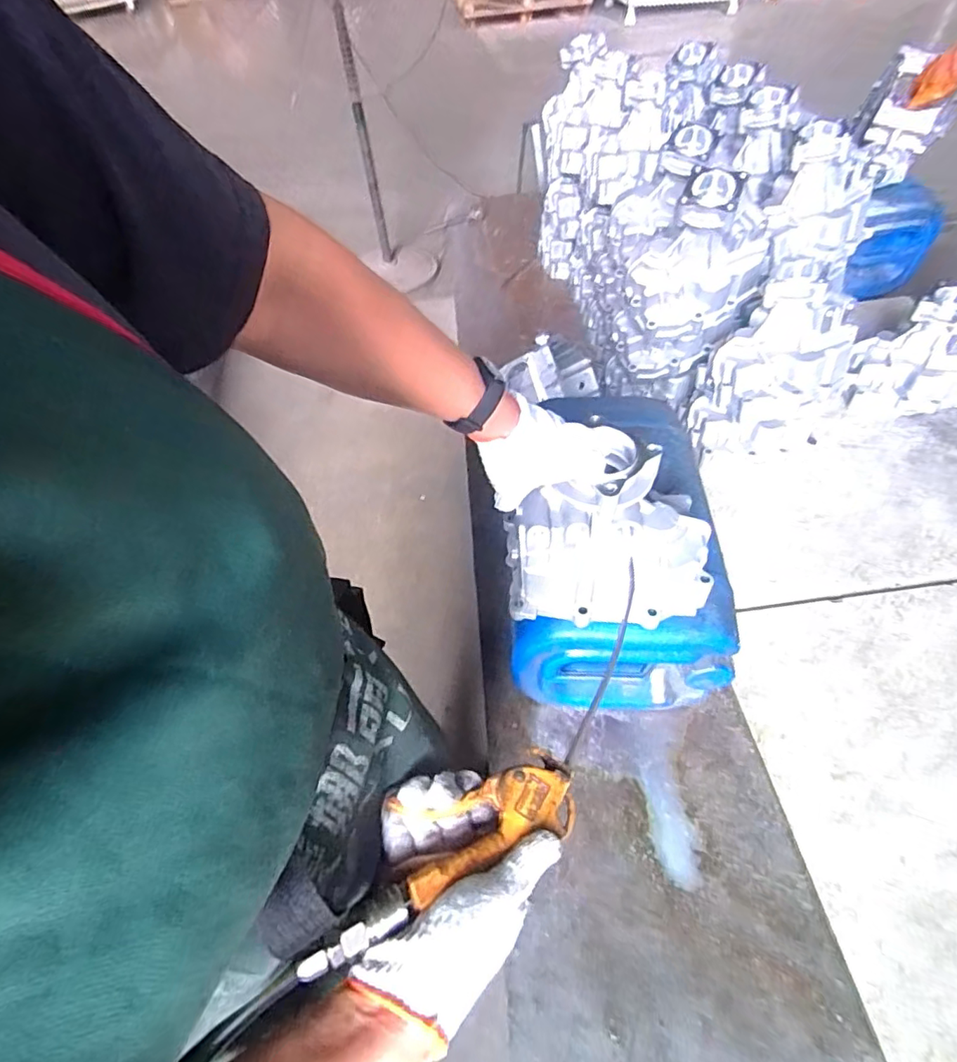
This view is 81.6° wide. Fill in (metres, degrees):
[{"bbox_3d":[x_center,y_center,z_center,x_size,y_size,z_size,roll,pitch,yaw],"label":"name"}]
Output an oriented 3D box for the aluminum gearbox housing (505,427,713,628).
[{"bbox_3d":[0.141,0.002,0.600,0.221,0.186,0.118,2,53,6],"label":"aluminum gearbox housing"}]

